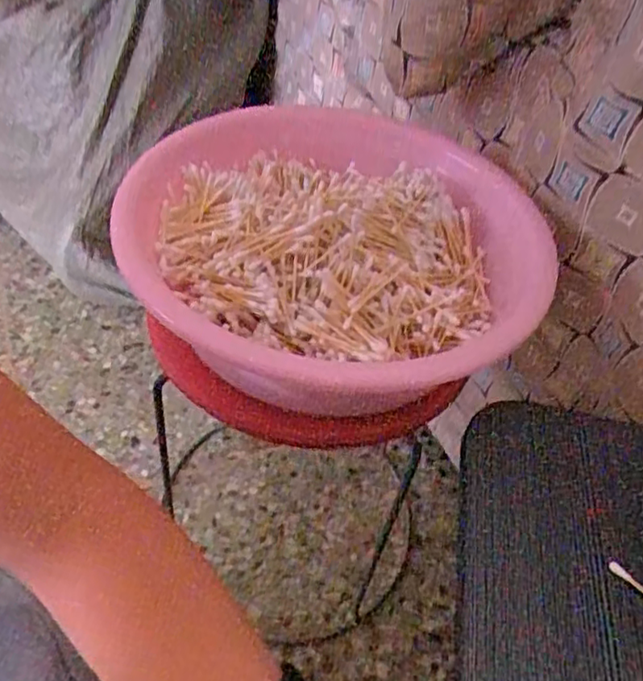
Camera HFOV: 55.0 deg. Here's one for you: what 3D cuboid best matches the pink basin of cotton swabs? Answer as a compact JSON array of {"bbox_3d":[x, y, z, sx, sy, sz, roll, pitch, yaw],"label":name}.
[{"bbox_3d":[0.013,-0.090,0.534,0.347,0.091,0.348,16,45,7],"label":"pink basin of cotton swabs"}]

